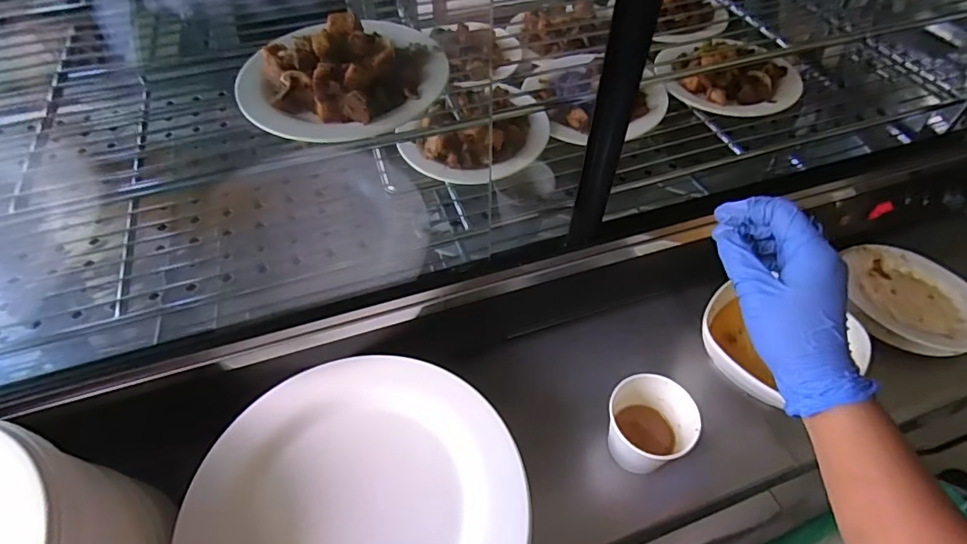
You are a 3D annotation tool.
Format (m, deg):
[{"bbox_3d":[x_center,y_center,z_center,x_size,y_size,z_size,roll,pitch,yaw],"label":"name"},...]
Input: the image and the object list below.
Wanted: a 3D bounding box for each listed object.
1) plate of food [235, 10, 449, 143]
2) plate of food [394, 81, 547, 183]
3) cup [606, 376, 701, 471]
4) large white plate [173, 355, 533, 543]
[{"bbox_3d":[-0.098,-0.141,0.357,0.140,0.031,0.115,-20,54,-14],"label":"plate of food"},{"bbox_3d":[-0.005,-0.141,0.494,0.130,0.035,0.145,32,58,24],"label":"plate of food"},{"bbox_3d":[0.143,0.133,0.442,0.065,0.065,0.060,0,51,1],"label":"cup"},{"bbox_3d":[-0.091,0.178,0.373,0.238,0.024,0.234,0,51,1],"label":"large white plate"}]

